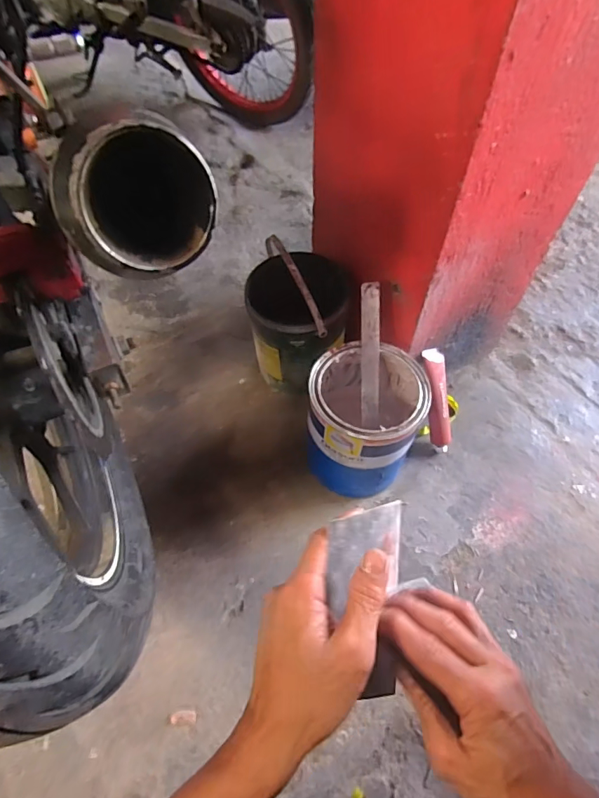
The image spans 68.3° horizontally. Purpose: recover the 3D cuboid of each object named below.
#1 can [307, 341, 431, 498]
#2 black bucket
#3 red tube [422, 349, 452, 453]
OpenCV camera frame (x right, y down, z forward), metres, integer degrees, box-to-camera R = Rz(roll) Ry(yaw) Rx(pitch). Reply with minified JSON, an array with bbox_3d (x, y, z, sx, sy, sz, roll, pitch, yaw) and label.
[{"bbox_3d":[0.099,0.042,0.699,0.160,0.209,0.170,0,55,1],"label":"can"},{"bbox_3d":[-0.002,-0.138,0.758,0.162,0.290,0.150,0,55,1],"label":"black bucket"},{"bbox_3d":[0.237,0.005,0.760,0.036,0.179,0.023,-9,11,-5],"label":"red tube"}]

